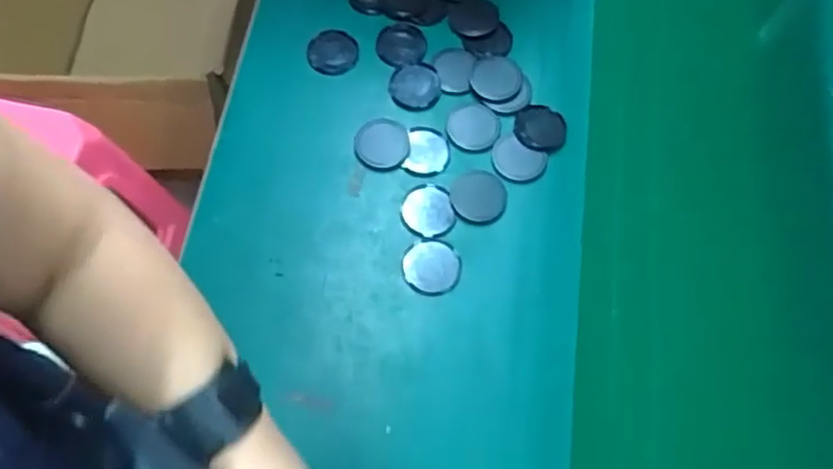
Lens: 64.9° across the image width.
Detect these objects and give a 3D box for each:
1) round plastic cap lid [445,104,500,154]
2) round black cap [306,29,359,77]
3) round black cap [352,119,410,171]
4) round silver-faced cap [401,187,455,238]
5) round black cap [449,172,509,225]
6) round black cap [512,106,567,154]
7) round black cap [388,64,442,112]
[{"bbox_3d":[0.054,-0.102,0.627,0.050,0.004,0.053,1,68,-2],"label":"round plastic cap lid"},{"bbox_3d":[-0.083,-0.180,0.652,0.049,0.008,0.049,1,68,-2],"label":"round black cap"},{"bbox_3d":[-0.032,-0.085,0.614,0.050,0.005,0.053,1,68,-2],"label":"round black cap"},{"bbox_3d":[0.010,-0.020,0.589,0.046,0.004,0.050,1,68,-2],"label":"round silver-faced cap"},{"bbox_3d":[0.056,-0.033,0.595,0.050,0.005,0.052,1,68,-2],"label":"round black cap"},{"bbox_3d":[0.119,-0.101,0.624,0.049,0.007,0.050,1,68,-2],"label":"round black cap"},{"bbox_3d":[-0.001,-0.143,0.639,0.049,0.005,0.049,1,68,-2],"label":"round black cap"}]

